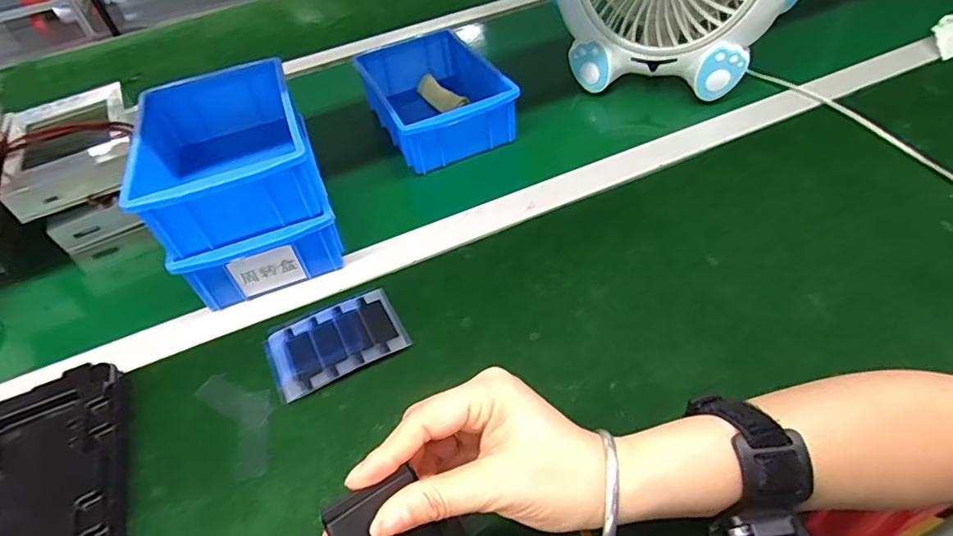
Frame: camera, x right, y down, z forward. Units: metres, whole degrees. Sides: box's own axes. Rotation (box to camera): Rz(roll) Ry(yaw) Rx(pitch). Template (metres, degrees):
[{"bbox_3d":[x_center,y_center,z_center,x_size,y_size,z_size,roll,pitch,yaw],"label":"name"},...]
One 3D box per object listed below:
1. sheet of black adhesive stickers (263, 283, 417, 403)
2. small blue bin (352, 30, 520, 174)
[{"bbox_3d":[-0.112,0.055,0.425,0.102,0.007,0.075,-24,49,-14],"label":"sheet of black adhesive stickers"},{"bbox_3d":[-0.049,-0.200,0.621,0.130,0.062,0.203,-21,49,-12],"label":"small blue bin"}]

